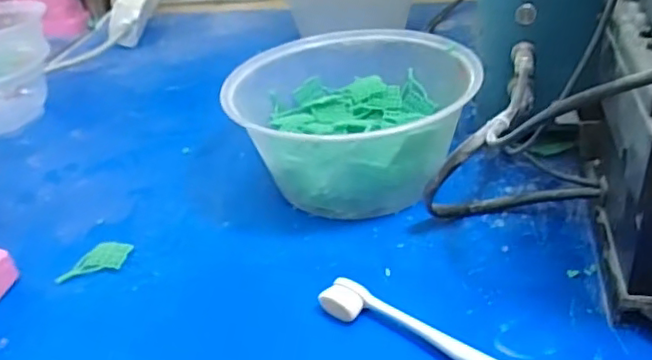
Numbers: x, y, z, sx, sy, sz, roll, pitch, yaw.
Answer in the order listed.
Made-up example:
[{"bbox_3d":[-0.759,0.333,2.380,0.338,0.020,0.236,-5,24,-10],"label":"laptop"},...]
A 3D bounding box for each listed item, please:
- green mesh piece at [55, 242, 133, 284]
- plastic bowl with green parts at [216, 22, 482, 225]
[{"bbox_3d":[-0.147,0.050,0.394,0.043,0.005,0.030,-11,33,-5],"label":"green mesh piece"},{"bbox_3d":[0.019,-0.041,0.435,0.146,0.074,0.151,-5,33,3],"label":"plastic bowl with green parts"}]

